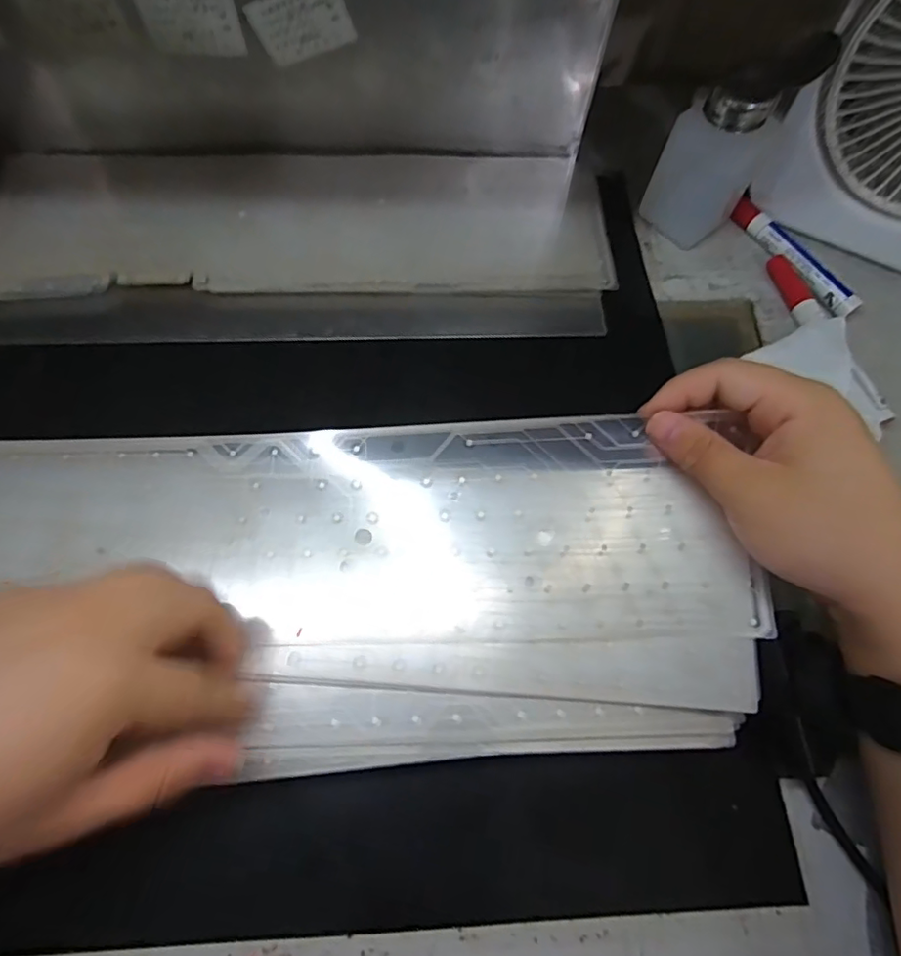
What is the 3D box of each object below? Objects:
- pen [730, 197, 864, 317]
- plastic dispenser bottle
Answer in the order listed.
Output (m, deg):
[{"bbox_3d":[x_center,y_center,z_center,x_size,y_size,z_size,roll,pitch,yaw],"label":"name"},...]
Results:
[{"bbox_3d":[0.251,-0.161,0.411,0.017,0.016,0.114,-26,71,-12],"label":"pen"},{"bbox_3d":[0.184,-0.227,0.377,0.063,0.120,0.063,35,71,12],"label":"plastic dispenser bottle"}]

